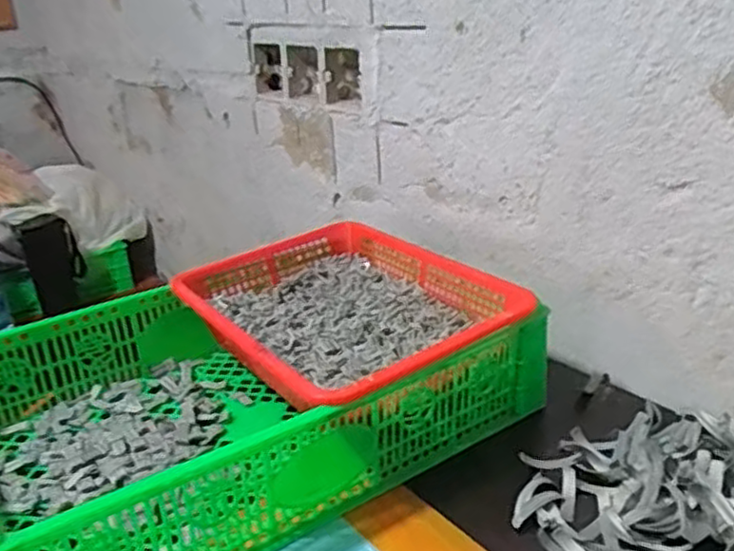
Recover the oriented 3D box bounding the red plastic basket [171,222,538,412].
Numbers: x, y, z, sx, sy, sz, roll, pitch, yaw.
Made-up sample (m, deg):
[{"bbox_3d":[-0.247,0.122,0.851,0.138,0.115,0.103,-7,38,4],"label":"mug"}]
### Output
[{"bbox_3d":[-0.020,0.040,0.661,0.234,0.068,0.292,-17,26,-31],"label":"red plastic basket"}]

